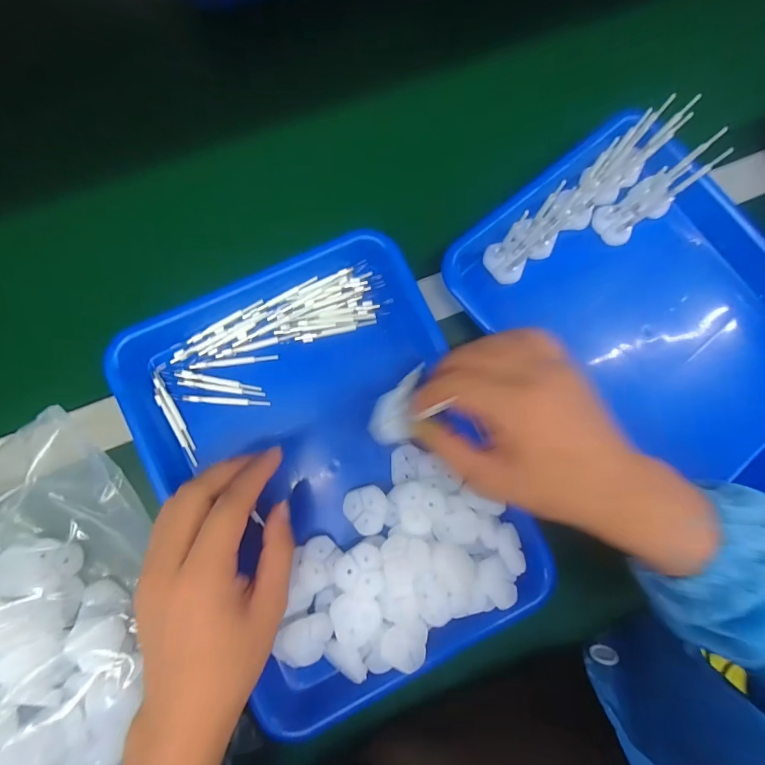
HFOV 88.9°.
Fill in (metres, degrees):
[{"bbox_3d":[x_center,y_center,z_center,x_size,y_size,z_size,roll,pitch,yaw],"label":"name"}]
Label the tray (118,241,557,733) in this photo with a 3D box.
[{"bbox_3d":[-0.040,0.068,0.322,0.245,0.059,0.341,-25,87,-6],"label":"tray"}]

